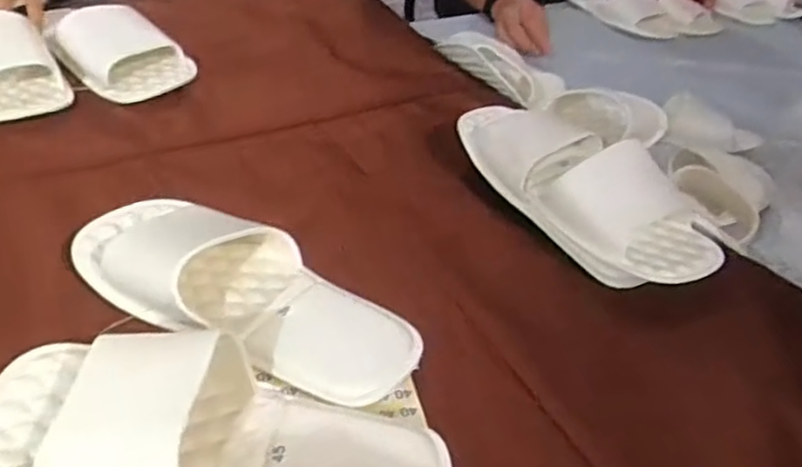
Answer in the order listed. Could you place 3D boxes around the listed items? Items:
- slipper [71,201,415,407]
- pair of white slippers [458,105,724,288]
[{"bbox_3d":[-0.112,0.034,0.475,0.254,0.051,0.111,29,43,25],"label":"slipper"},{"bbox_3d":[0.151,-0.047,0.593,0.102,0.064,0.255,-20,46,-30],"label":"pair of white slippers"}]

